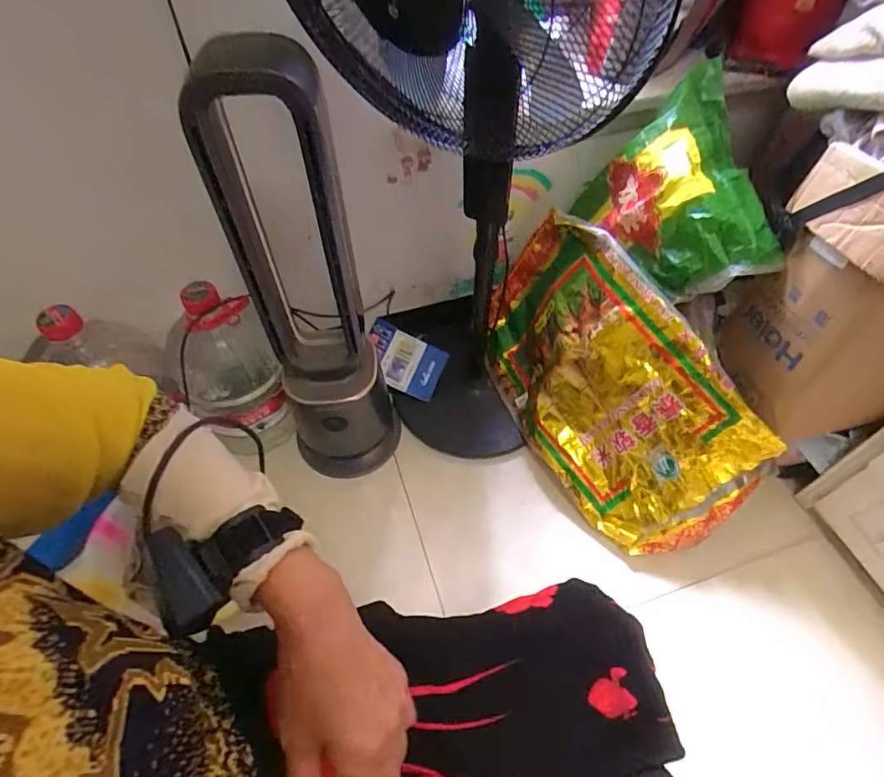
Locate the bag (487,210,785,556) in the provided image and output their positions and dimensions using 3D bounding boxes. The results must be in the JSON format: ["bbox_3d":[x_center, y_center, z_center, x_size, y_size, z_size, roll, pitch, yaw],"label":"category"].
[{"bbox_3d":[0.336,-0.018,1.093,0.681,0.391,0.150,55,29,14],"label":"bag"}]

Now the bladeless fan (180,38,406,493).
[{"bbox_3d":[-0.212,-0.109,0.882,0.195,0.774,0.176,-16,56,-11],"label":"bladeless fan"}]

